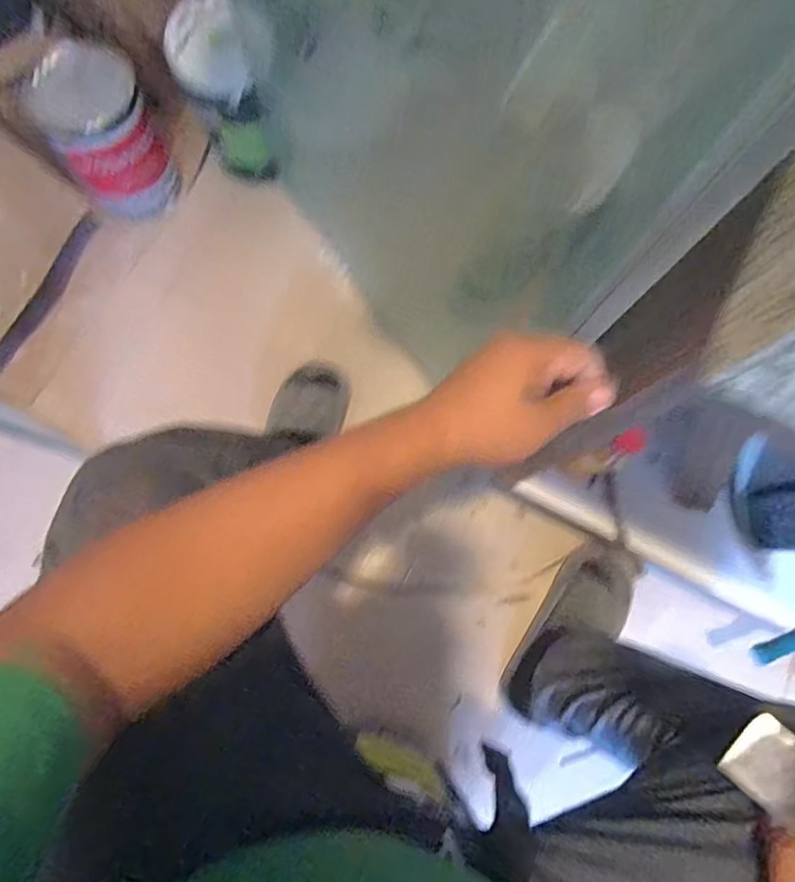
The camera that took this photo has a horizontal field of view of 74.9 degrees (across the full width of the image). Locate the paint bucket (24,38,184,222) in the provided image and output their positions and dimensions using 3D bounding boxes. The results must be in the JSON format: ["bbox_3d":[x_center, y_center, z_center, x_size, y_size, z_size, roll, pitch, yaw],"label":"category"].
[{"bbox_3d":[-0.501,-0.528,0.907,0.175,0.194,0.165,-36,81,-8],"label":"paint bucket"}]

